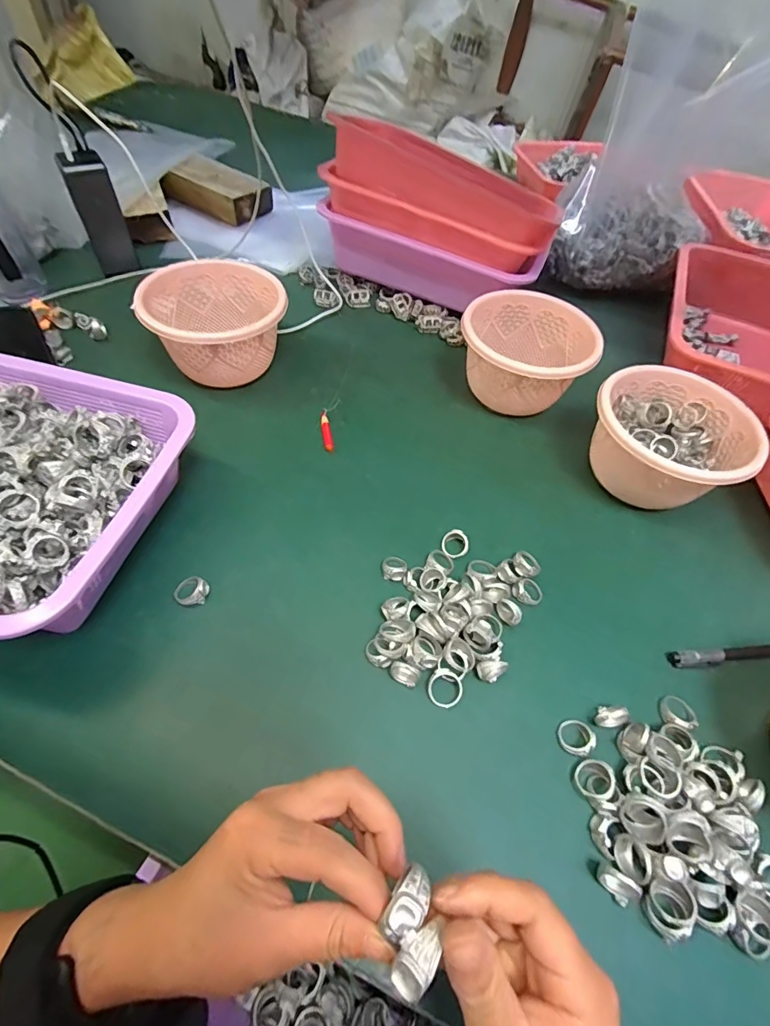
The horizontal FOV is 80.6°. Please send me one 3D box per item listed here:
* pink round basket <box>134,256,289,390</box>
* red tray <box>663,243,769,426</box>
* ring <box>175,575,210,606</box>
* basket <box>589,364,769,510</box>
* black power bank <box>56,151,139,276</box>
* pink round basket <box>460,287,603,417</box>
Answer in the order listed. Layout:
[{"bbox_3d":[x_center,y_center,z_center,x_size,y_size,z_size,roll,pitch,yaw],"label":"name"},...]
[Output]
[{"bbox_3d":[-0.184,-0.206,0.511,0.137,0.095,0.138,2,56,-3],"label":"pink round basket"},{"bbox_3d":[0.481,-0.240,0.608,0.225,0.089,0.298,22,53,9],"label":"red tray"},{"bbox_3d":[-0.158,0.064,0.369,0.025,0.009,0.025,2,56,-3],"label":"ring"},{"bbox_3d":[0.277,-0.073,0.459,0.147,0.078,0.131,25,54,11],"label":"basket"},{"bbox_3d":[-0.369,-0.384,0.591,0.055,0.130,0.027,-22,60,-18],"label":"black power bank"},{"bbox_3d":[0.158,-0.183,0.518,0.139,0.073,0.133,2,56,-3],"label":"pink round basket"}]

